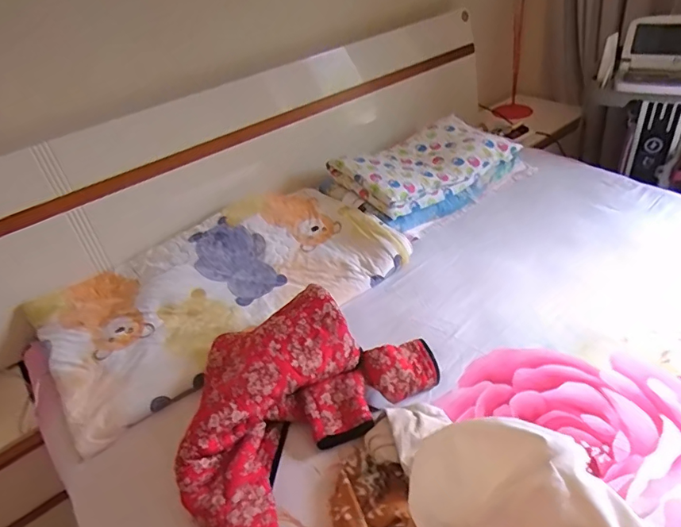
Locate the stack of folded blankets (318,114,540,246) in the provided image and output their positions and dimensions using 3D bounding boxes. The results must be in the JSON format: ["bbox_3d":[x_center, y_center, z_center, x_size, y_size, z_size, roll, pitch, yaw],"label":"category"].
[{"bbox_3d":[0.293,-0.303,1.624,0.635,0.173,0.351,-32,43,-27],"label":"stack of folded blankets"}]

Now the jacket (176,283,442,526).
[{"bbox_3d":[-0.108,0.251,0.968,0.387,0.150,0.521,26,47,35],"label":"jacket"}]

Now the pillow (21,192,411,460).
[{"bbox_3d":[-0.304,0.041,1.282,0.886,0.110,0.478,-25,41,-25],"label":"pillow"}]

